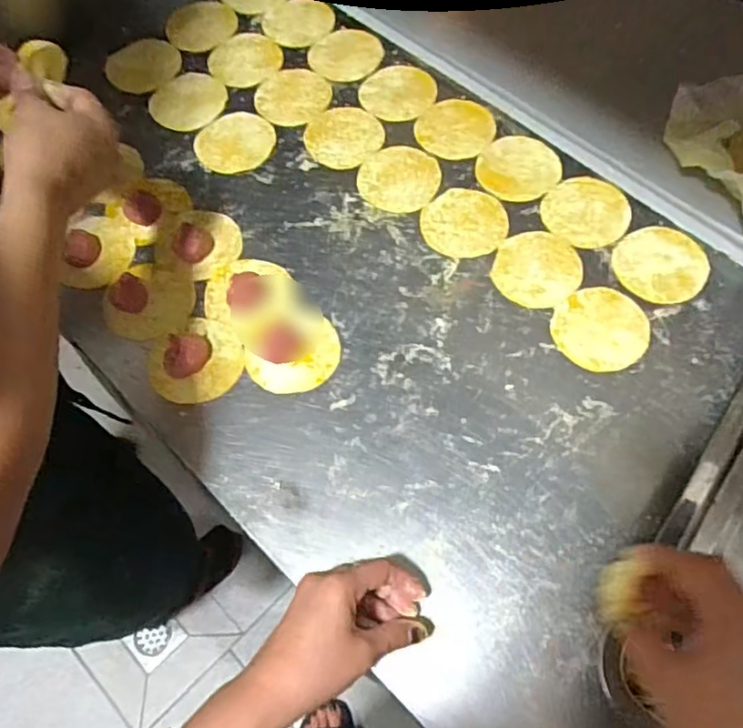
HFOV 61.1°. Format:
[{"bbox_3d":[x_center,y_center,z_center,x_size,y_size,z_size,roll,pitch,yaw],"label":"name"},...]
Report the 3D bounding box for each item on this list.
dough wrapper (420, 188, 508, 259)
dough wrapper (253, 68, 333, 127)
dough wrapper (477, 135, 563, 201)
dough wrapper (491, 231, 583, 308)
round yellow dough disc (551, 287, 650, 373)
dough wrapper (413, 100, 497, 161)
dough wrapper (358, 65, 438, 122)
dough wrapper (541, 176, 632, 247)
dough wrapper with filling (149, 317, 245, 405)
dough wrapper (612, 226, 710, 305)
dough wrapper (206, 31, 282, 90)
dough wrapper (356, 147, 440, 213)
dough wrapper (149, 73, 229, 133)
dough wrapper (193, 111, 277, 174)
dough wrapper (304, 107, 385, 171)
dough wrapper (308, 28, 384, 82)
[{"bbox_3d":[0.091,-0.140,0.620,0.082,0.004,0.078,0,65,0],"label":"dough wrapper"},{"bbox_3d":[-0.087,-0.297,0.698,0.080,0.006,0.089,10,65,5],"label":"dough wrapper"},{"bbox_3d":[0.150,-0.203,0.646,0.082,0.004,0.079,0,65,0],"label":"dough wrapper"},{"bbox_3d":[0.156,-0.091,0.594,0.083,0.004,0.078,0,65,0],"label":"dough wrapper"},{"bbox_3d":[0.206,-0.033,0.567,0.082,0.004,0.085,-2,63,4],"label":"round yellow dough disc"},{"bbox_3d":[0.089,-0.251,0.669,0.077,0.004,0.082,0,65,0],"label":"dough wrapper"},{"bbox_3d":[0.028,-0.303,0.700,0.082,0.004,0.085,0,65,0],"label":"dough wrapper"},{"bbox_3d":[0.212,-0.152,0.620,0.081,0.004,0.083,0,65,0],"label":"dough wrapper"},{"bbox_3d":[-0.153,-0.003,0.551,0.079,0.015,0.070,-40,70,-17],"label":"dough wrapper with filling"},{"bbox_3d":[0.271,-0.095,0.591,0.081,0.004,0.083,-3,63,6],"label":"dough wrapper"},{"bbox_3d":[-0.146,-0.351,0.722,0.084,0.005,0.084,0,65,0],"label":"dough wrapper"},{"bbox_3d":[0.028,-0.192,0.645,0.080,0.004,0.083,0,65,0],"label":"dough wrapper"},{"bbox_3d":[-0.199,-0.289,0.690,0.082,0.009,0.082,0,65,0],"label":"dough wrapper"},{"bbox_3d":[-0.145,-0.234,0.665,0.077,0.004,0.081,1,67,-1],"label":"dough wrapper"},{"bbox_3d":[-0.030,-0.242,0.670,0.081,0.004,0.080,0,65,0],"label":"dough wrapper"},{"bbox_3d":[-0.029,-0.356,0.725,0.081,0.005,0.081,0,65,0],"label":"dough wrapper"}]

